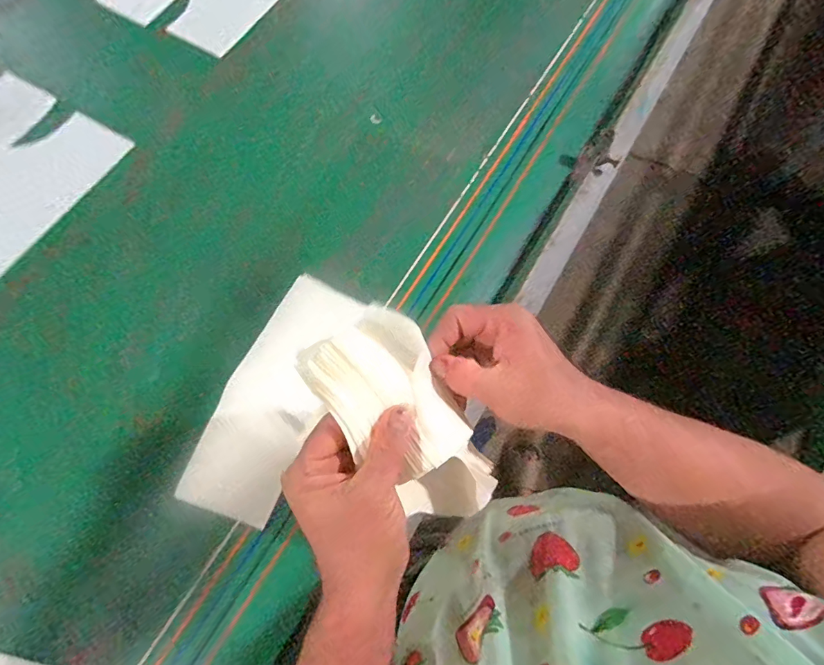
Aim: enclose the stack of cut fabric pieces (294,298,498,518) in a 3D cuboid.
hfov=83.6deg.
[{"bbox_3d":[0.002,0.064,0.334,0.084,0.029,0.168,-39,96,-12],"label":"stack of cut fabric pieces"}]

